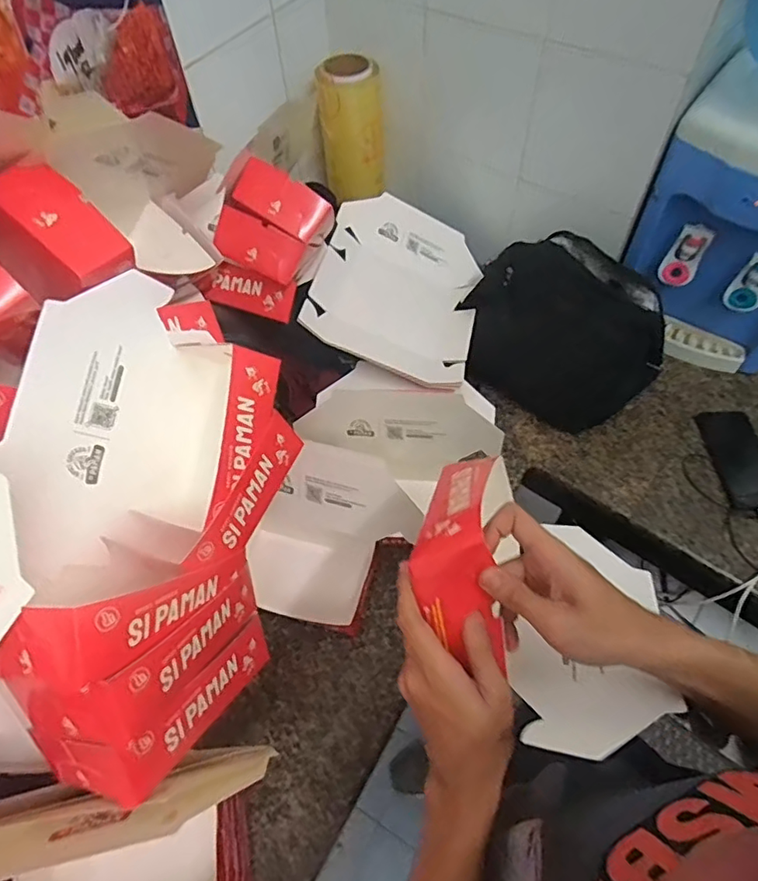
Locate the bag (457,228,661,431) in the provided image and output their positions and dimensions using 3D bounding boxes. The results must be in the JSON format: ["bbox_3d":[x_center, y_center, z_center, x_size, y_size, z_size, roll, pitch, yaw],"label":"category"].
[{"bbox_3d":[0.282,-0.184,0.882,0.329,0.163,0.224,33,64,21],"label":"bag"}]

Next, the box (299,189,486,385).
[{"bbox_3d":[0.037,-0.273,0.939,0.275,0.034,0.348,19,63,-11],"label":"box"}]

